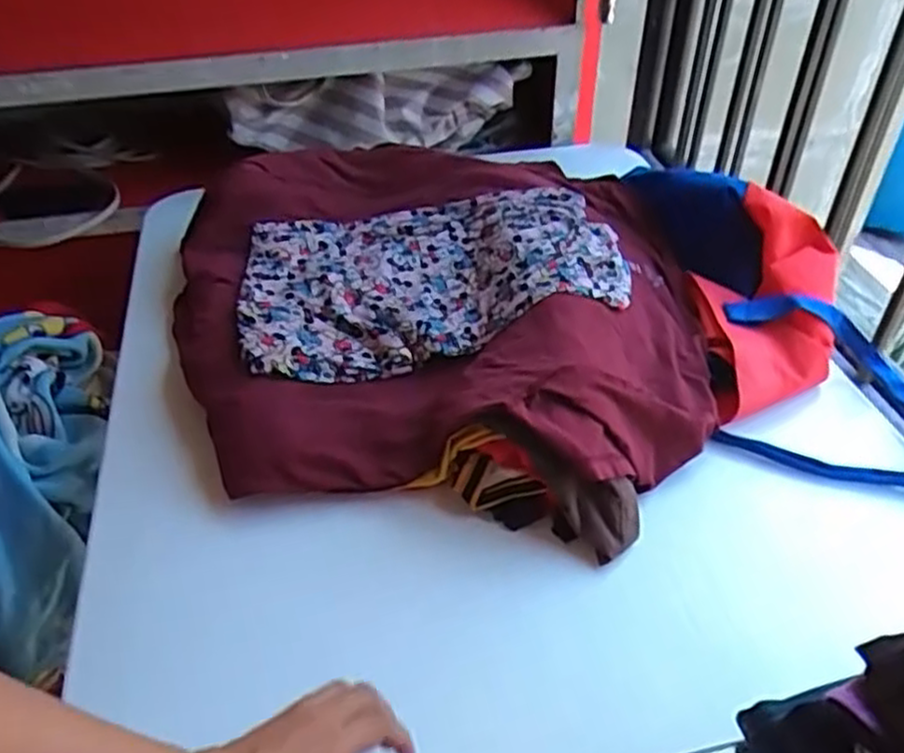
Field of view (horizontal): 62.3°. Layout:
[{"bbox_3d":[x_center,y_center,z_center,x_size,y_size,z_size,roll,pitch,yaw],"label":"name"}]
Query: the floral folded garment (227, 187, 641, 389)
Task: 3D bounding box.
[{"bbox_3d":[-0.023,-0.123,0.803,0.400,0.051,0.252,-10,43,-10],"label":"floral folded garment"}]

